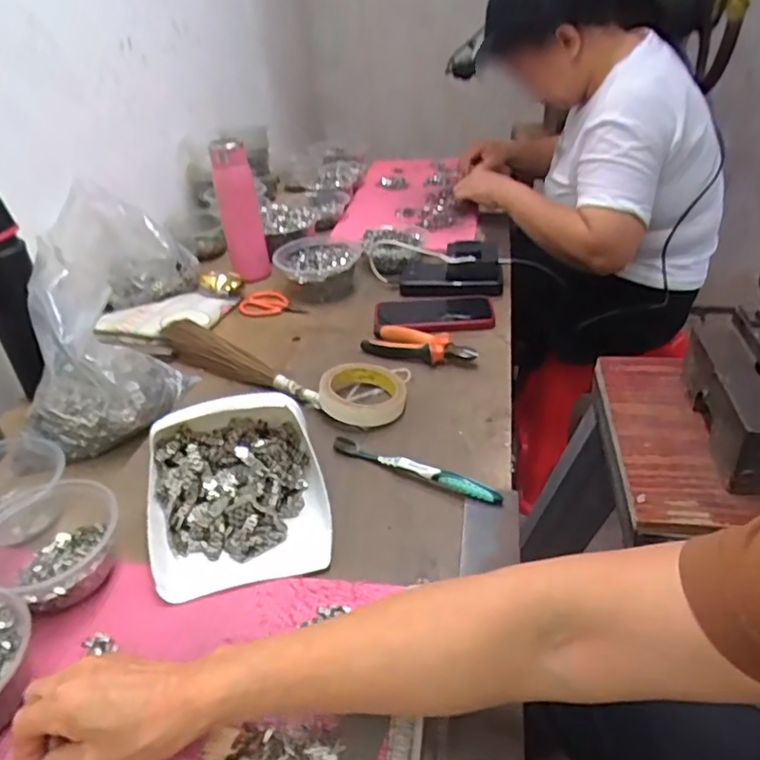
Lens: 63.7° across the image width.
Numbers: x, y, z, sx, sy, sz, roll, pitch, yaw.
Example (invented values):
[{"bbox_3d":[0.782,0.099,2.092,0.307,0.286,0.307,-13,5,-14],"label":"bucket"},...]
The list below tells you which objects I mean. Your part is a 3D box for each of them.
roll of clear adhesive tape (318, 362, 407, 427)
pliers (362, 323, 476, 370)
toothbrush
[{"bbox_3d":[-0.020,0.012,0.707,0.099,0.027,0.098,-2,35,1],"label":"roll of clear adhesive tape"},{"bbox_3d":[0.053,-0.044,0.791,0.146,0.023,0.056,9,36,20],"label":"pliers"},{"bbox_3d":[0.033,0.086,0.602,0.182,0.024,0.014,18,39,26],"label":"toothbrush"}]

